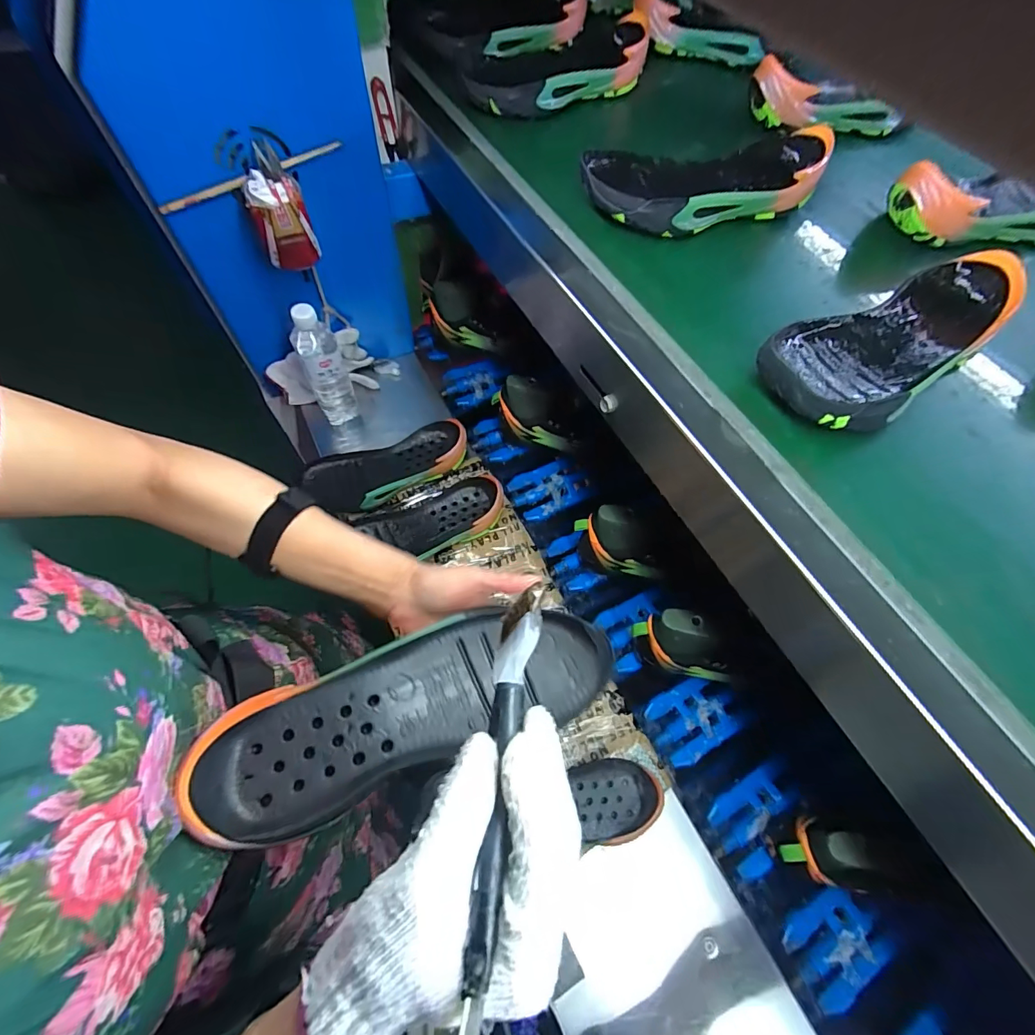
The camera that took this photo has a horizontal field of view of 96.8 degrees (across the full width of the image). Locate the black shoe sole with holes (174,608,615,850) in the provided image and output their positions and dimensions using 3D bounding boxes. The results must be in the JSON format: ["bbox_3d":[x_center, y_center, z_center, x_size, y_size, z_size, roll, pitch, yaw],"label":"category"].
[{"bbox_3d":[-0.066,0.127,0.317,0.269,0.037,0.090,-14,61,-20],"label":"black shoe sole with holes"}]

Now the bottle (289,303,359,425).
[{"bbox_3d":[-0.311,-0.244,0.733,0.064,0.210,0.072,-22,63,-14],"label":"bottle"}]

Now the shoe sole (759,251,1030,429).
[{"bbox_3d":[0.314,-0.151,0.392,0.273,0.054,0.101,-31,66,-19],"label":"shoe sole"}]

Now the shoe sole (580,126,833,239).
[{"bbox_3d":[0.197,-0.362,0.493,0.263,0.057,0.103,-17,62,-12],"label":"shoe sole"}]

